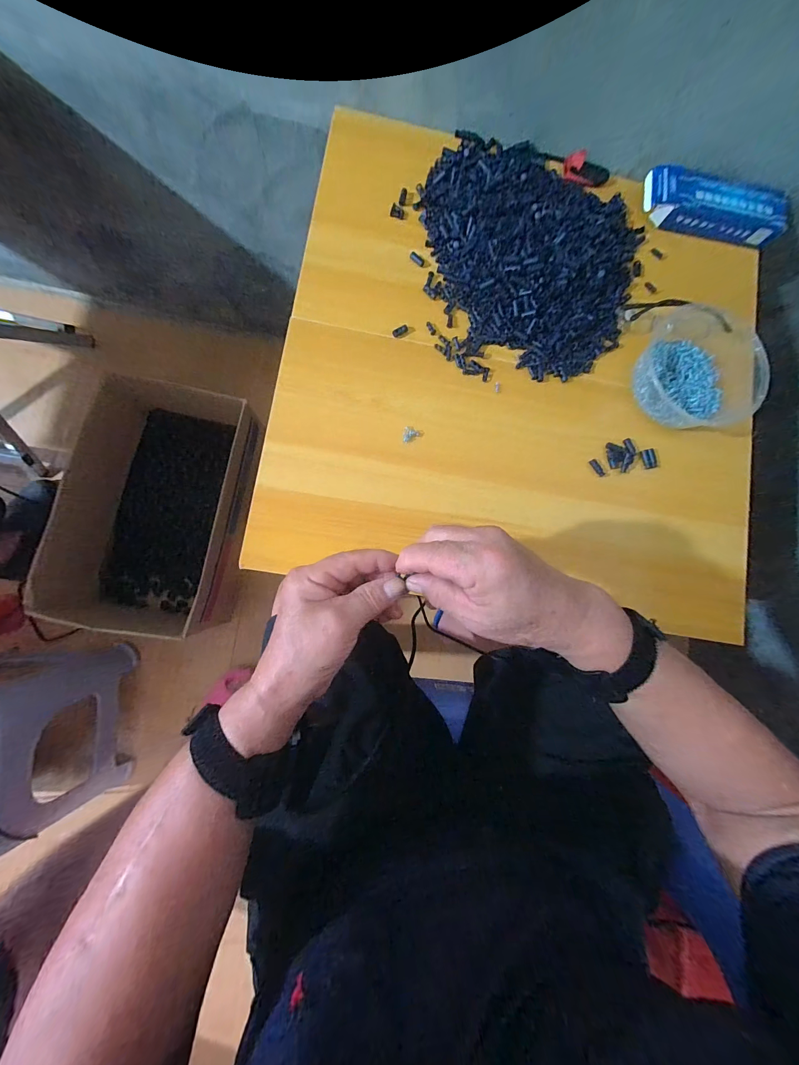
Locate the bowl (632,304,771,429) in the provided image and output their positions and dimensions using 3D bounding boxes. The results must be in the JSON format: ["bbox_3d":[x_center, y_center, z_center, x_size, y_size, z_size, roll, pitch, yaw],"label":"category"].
[{"bbox_3d":[0.367,-0.196,0.428,0.147,0.046,0.158,0,85,-5],"label":"bowl"}]

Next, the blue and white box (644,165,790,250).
[{"bbox_3d":[0.402,-0.417,0.453,0.181,0.037,0.062,11,84,-4],"label":"blue and white box"}]

